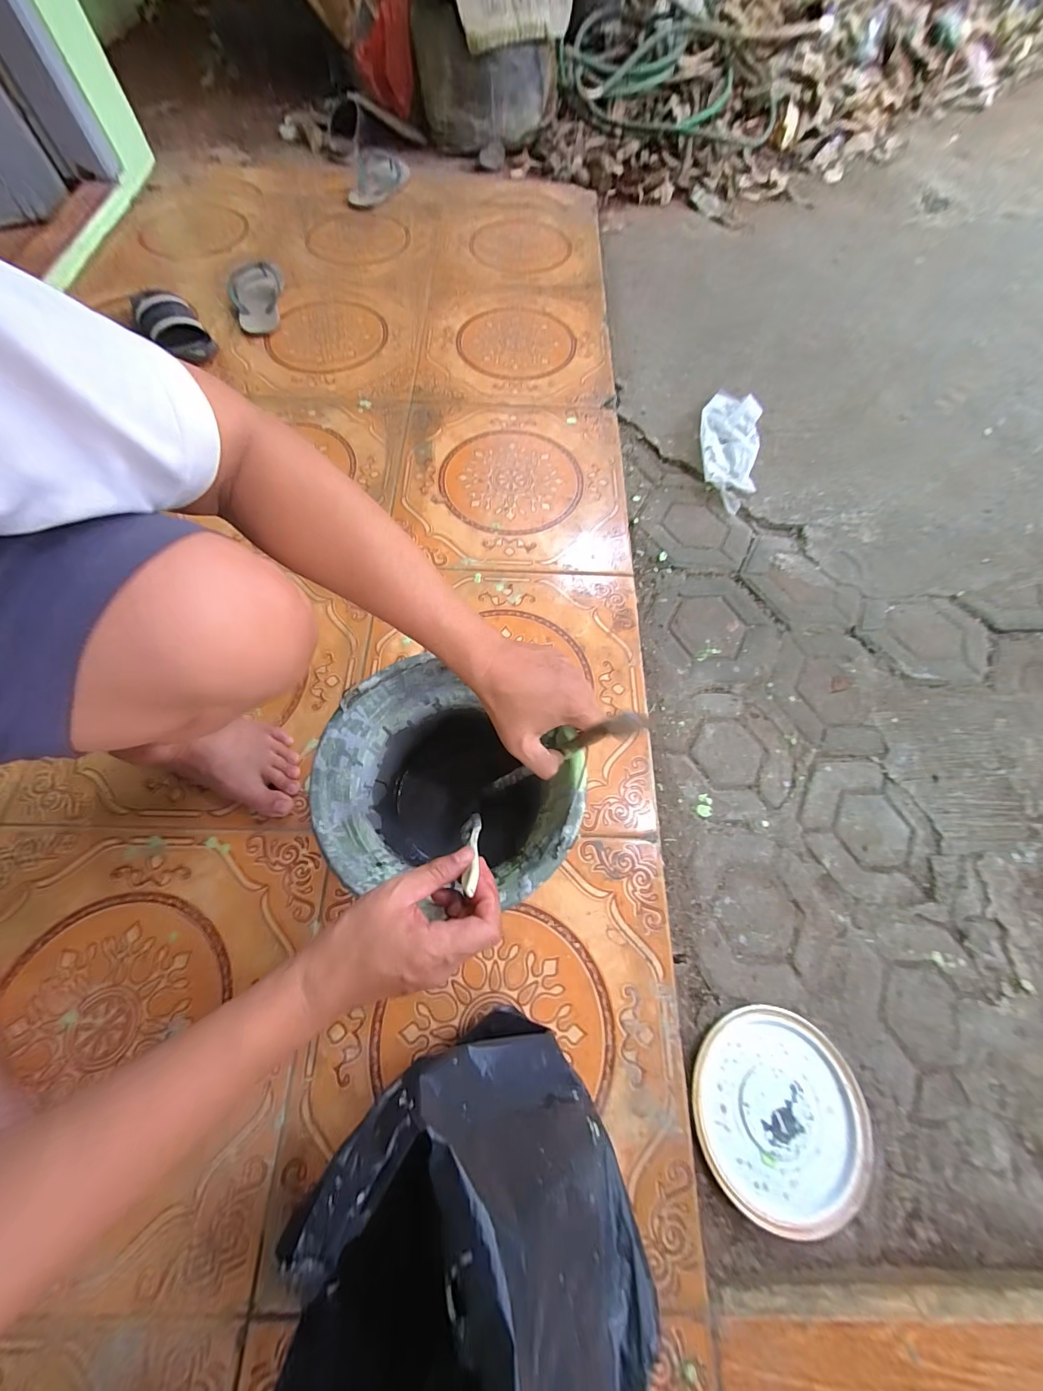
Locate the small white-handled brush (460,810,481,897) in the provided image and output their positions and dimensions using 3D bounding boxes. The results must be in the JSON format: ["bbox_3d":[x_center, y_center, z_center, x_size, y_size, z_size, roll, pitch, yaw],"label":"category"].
[{"bbox_3d":[-0.044,0.129,0.379,0.019,0.137,0.015,-9,95,-6],"label":"small white-handled brush"}]

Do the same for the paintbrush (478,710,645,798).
[{"bbox_3d":[0.024,0.063,0.416,0.030,0.269,0.020,6,66,-27],"label":"paintbrush"}]

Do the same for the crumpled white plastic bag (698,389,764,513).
[{"bbox_3d":[0.388,-0.468,0.825,0.111,0.030,0.273,14,68,3],"label":"crumpled white plastic bag"}]

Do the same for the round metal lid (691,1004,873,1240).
[{"bbox_3d":[0.270,0.432,0.459,0.170,0.020,0.174,1,68,-2],"label":"round metal lid"}]

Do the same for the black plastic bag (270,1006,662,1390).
[{"bbox_3d":[-0.051,0.395,0.309,0.258,0.246,0.236,-17,68,-9],"label":"black plastic bag"}]

